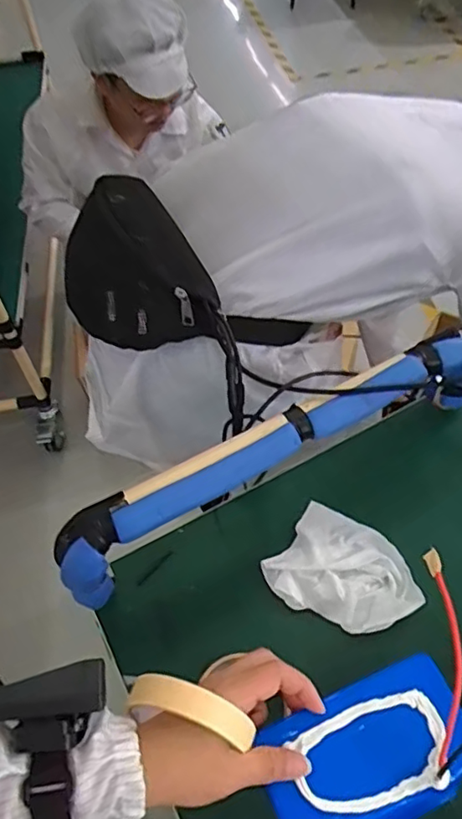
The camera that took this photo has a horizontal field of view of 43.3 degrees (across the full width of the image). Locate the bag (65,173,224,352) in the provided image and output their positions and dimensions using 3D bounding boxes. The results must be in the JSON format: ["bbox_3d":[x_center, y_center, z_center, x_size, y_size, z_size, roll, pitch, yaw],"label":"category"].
[{"bbox_3d":[-0.120,-0.161,0.663,0.143,0.094,0.245,-22,55,-12],"label":"bag"}]

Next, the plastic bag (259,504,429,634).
[{"bbox_3d":[0.119,0.165,0.597,0.144,0.017,0.111,25,59,21],"label":"plastic bag"}]

